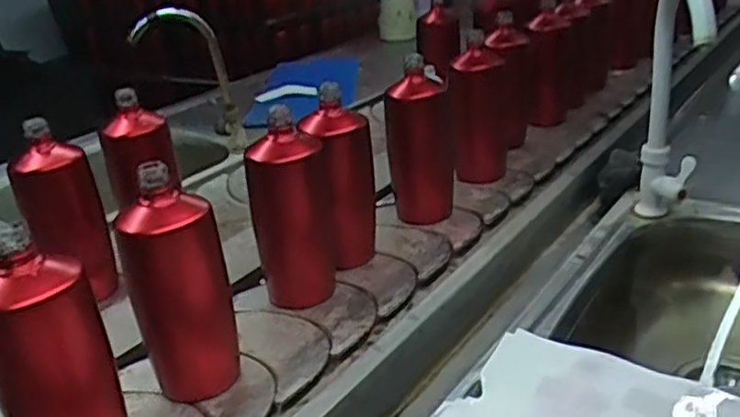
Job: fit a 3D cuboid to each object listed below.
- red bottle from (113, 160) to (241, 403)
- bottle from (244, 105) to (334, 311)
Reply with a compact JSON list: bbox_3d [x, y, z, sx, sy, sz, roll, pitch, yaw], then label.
[{"bbox_3d":[-0.166,0.068,0.623,0.060,0.196,0.068,8,29,26],"label":"red bottle"},{"bbox_3d":[-0.083,-0.005,0.750,0.078,0.205,0.084,-7,26,-3],"label":"bottle"}]

